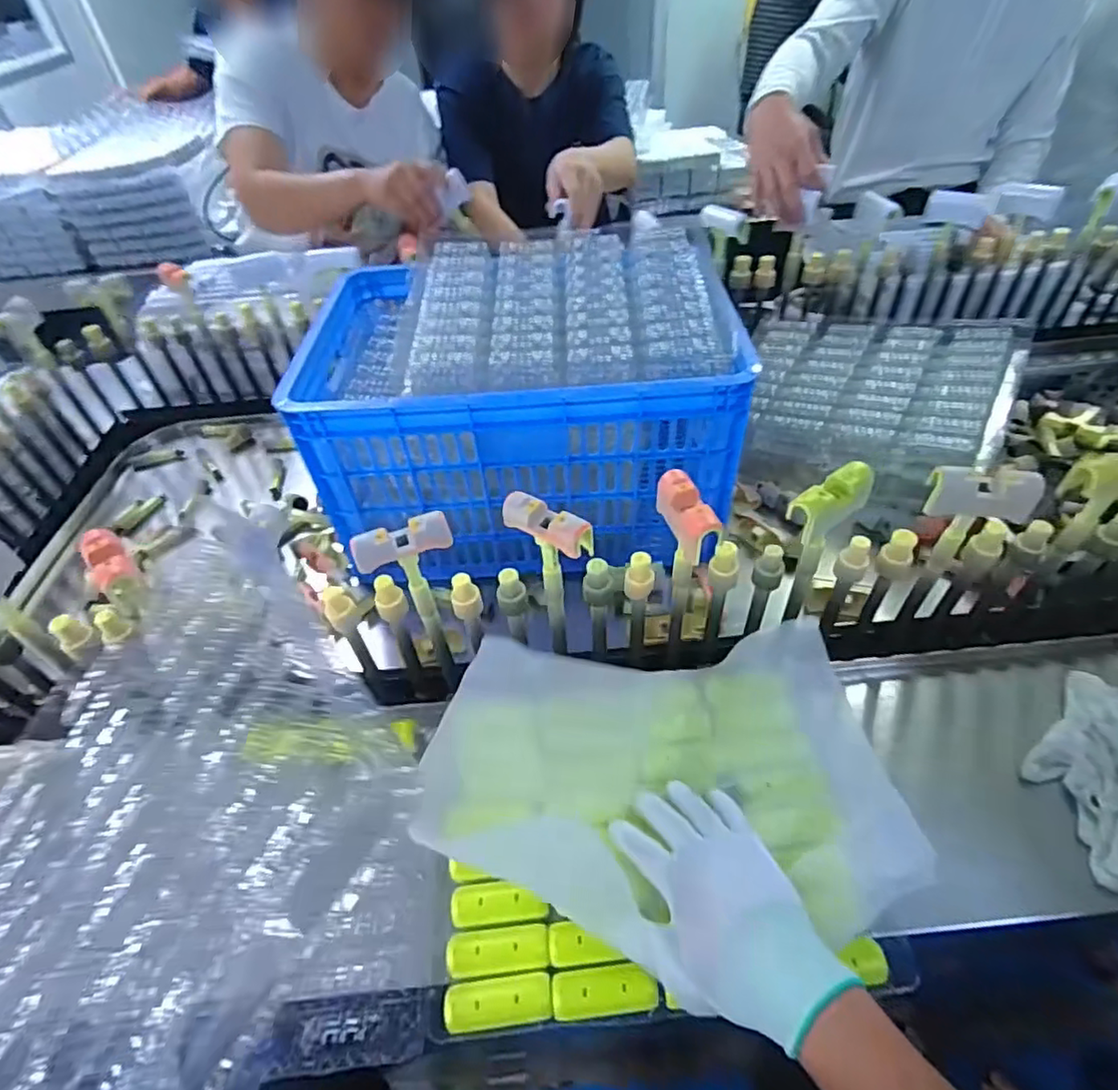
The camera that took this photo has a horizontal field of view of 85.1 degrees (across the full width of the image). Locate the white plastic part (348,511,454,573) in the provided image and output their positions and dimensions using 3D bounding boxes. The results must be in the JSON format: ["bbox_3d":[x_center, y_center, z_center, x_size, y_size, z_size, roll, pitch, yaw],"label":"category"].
[{"bbox_3d":[-0.123,-0.005,0.480,0.074,0.024,0.024,-16,48,-11],"label":"white plastic part"}]

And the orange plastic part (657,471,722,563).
[{"bbox_3d":[0.102,-0.024,0.489,0.026,0.033,0.078,-16,48,-10],"label":"orange plastic part"}]

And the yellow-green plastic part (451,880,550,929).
[{"bbox_3d":[-0.047,0.286,0.486,0.076,0.010,0.029,-5,47,0],"label":"yellow-green plastic part"}]

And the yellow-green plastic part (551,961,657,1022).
[{"bbox_3d":[0.033,0.325,0.444,0.075,0.011,0.029,-6,47,0],"label":"yellow-green plastic part"}]

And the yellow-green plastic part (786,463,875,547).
[{"bbox_3d":[0.220,-0.026,0.503,0.077,0.065,0.024,-27,50,-19],"label":"yellow-green plastic part"}]

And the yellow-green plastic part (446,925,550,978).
[{"bbox_3d":[-0.046,0.312,0.466,0.076,0.012,0.027,-6,47,-1],"label":"yellow-green plastic part"}]

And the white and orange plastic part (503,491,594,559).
[{"bbox_3d":[-0.011,-0.013,0.489,0.077,0.033,0.026,24,53,25],"label":"white and orange plastic part"}]

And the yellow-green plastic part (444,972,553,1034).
[{"bbox_3d":[-0.044,0.334,0.445,0.076,0.009,0.030,-8,47,-2],"label":"yellow-green plastic part"}]

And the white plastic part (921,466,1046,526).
[{"bbox_3d":[0.334,-0.041,0.480,0.075,0.031,0.037,10,48,14],"label":"white plastic part"}]

